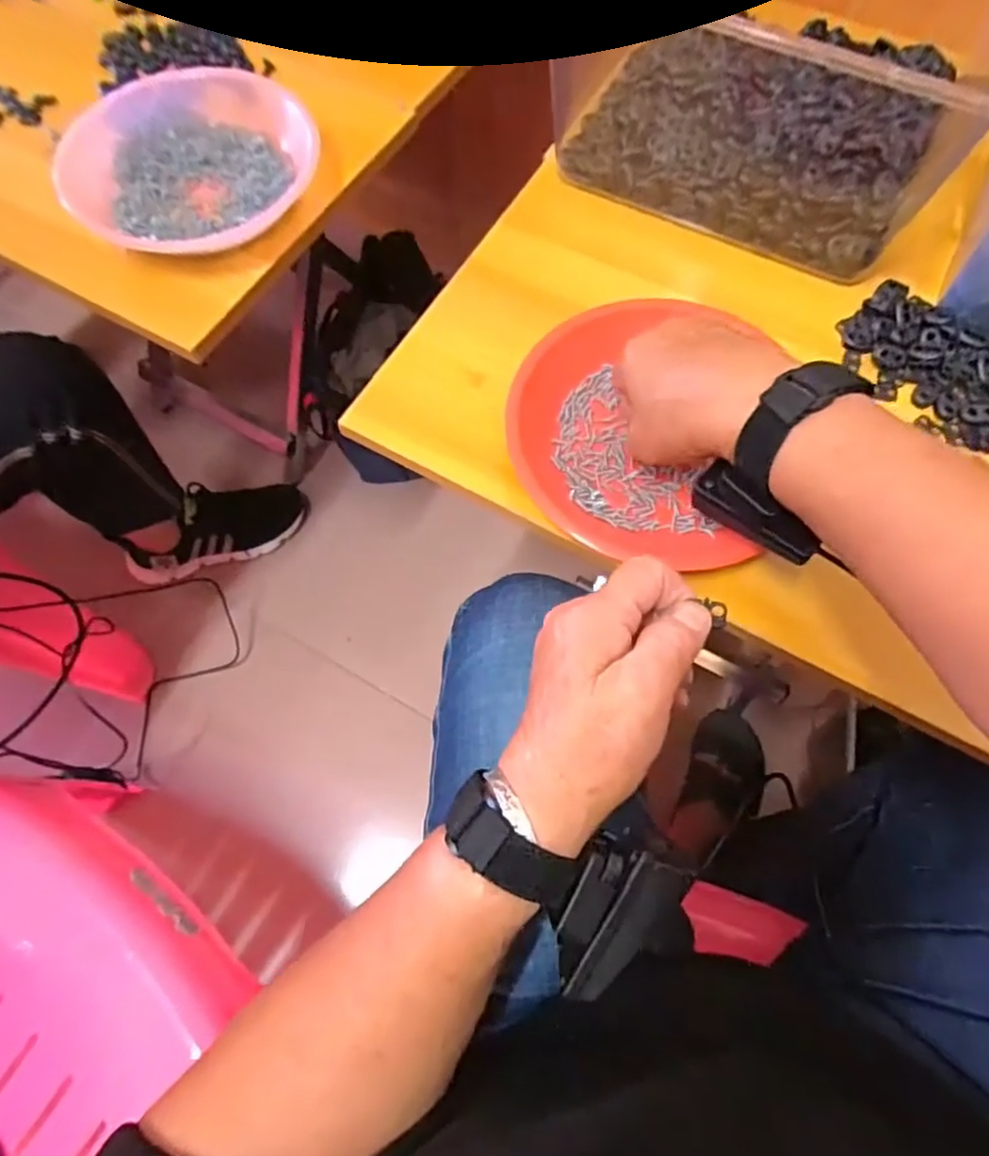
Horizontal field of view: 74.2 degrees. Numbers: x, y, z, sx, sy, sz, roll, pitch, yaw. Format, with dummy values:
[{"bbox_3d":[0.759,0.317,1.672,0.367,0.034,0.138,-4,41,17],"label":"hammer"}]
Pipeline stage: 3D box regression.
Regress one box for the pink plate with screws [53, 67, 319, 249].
[{"bbox_3d":[-0.241,-0.333,0.508,0.182,0.026,0.185,0,69,1],"label":"pink plate with screws"}]

